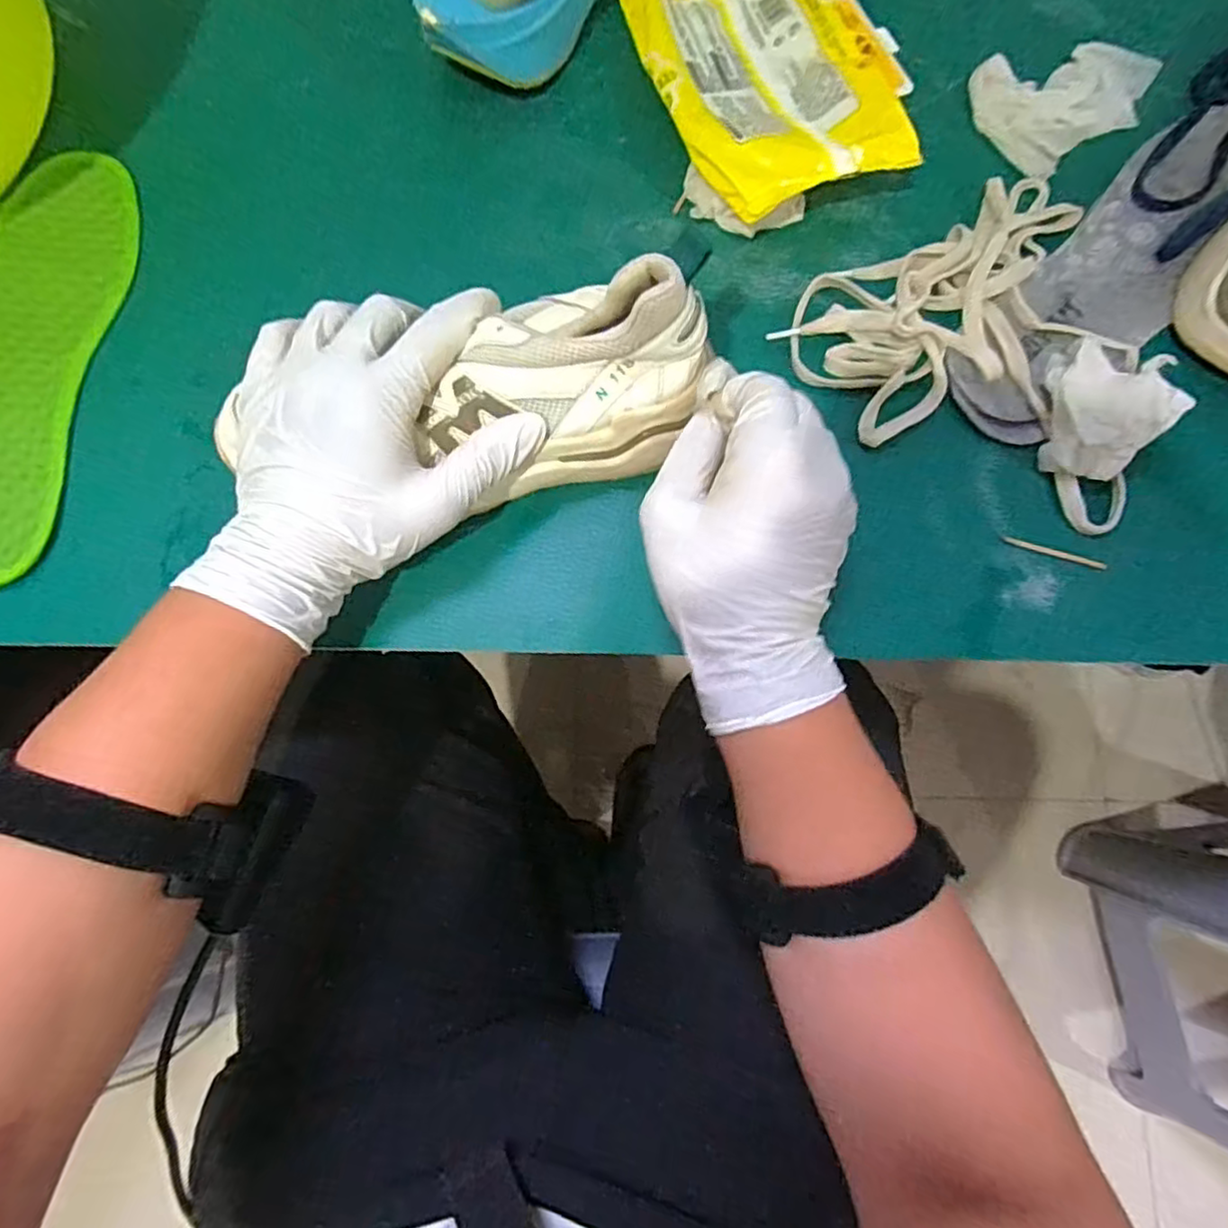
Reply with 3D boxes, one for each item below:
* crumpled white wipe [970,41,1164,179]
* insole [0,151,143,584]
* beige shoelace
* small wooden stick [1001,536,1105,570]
[{"bbox_3d":[0.260,-0.301,0.380,0.106,0.006,0.076,-31,80,-4],"label":"crumpled white wipe"},{"bbox_3d":[-0.327,-0.144,0.369,0.080,0.011,0.252,10,80,3],"label":"insole"},{"bbox_3d":[0.208,-0.137,0.344,0.170,0.022,0.188,-39,81,-6],"label":"beige shoelace"},{"bbox_3d":[0.223,-0.031,0.334,0.049,0.005,0.005,18,80,5],"label":"small wooden stick"}]

